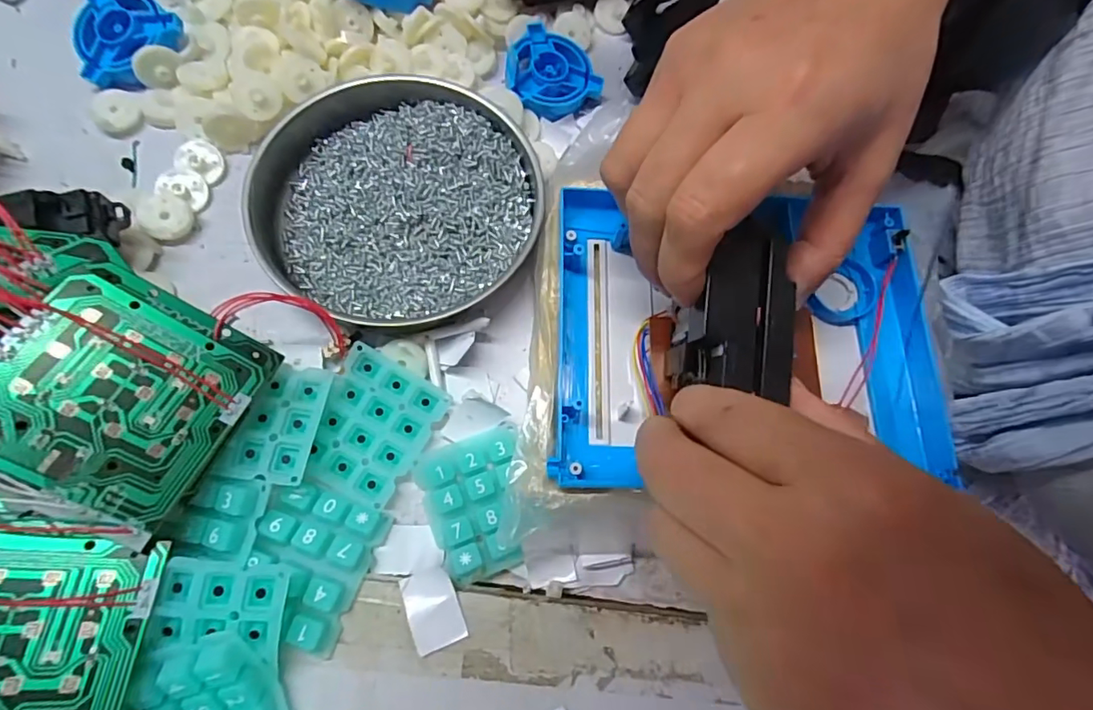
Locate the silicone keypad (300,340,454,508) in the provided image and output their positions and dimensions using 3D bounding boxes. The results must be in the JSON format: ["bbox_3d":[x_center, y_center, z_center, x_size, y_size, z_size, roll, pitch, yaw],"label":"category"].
[{"bbox_3d":[-0.077,0.032,0.234,0.047,0.009,0.059,26,73,3],"label":"silicone keypad"}]

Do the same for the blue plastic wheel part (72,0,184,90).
[{"bbox_3d":[-0.226,-0.169,0.273,0.054,0.020,0.051,38,74,6],"label":"blue plastic wheel part"}]

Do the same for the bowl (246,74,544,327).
[{"bbox_3d":[-0.073,-0.080,0.262,0.125,0.028,0.133,2,74,-5],"label":"bowl"}]

